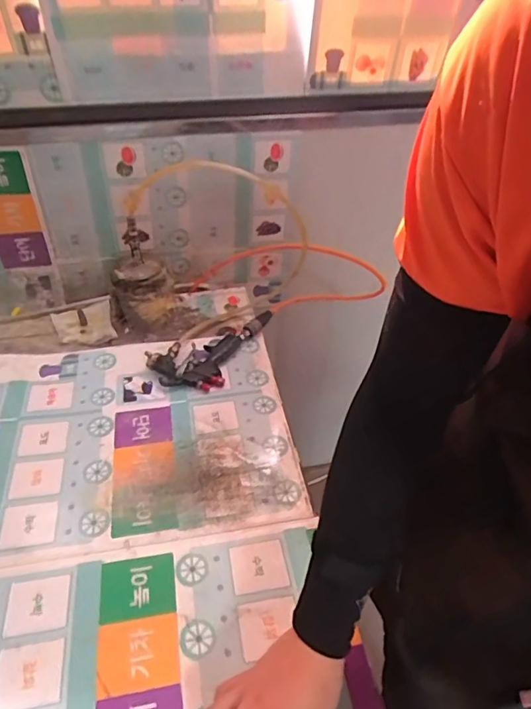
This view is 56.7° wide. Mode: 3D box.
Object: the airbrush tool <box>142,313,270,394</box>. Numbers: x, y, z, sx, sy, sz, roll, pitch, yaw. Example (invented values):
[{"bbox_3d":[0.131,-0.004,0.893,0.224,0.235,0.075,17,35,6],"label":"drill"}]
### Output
[{"bbox_3d":[-0.073,-0.003,0.831,0.231,0.029,0.100,-23,49,-26],"label":"airbrush tool"}]

